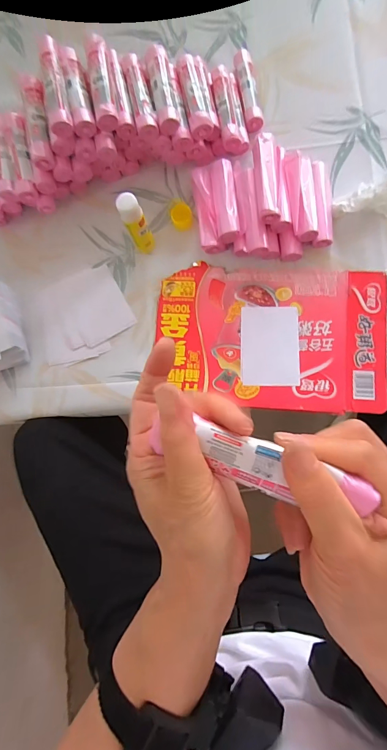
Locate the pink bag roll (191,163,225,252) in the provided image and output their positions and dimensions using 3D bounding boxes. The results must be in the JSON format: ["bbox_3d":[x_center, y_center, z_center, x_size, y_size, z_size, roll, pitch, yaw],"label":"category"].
[{"bbox_3d":[0.019,-0.242,0.529,0.031,0.034,0.126,-11,82,4],"label":"pink bag roll"}]

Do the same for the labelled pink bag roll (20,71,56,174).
[{"bbox_3d":[-0.211,-0.344,0.492,0.034,0.034,0.124,-11,81,5],"label":"labelled pink bag roll"}]

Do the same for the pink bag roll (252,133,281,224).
[{"bbox_3d":[0.098,-0.265,0.481,0.026,0.020,0.117,-5,82,6],"label":"pink bag roll"}]

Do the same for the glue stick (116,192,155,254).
[{"bbox_3d":[-0.077,-0.206,0.498,0.028,0.105,0.031,-24,81,2],"label":"glue stick"}]

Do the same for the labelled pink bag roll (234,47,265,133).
[{"bbox_3d":[0.083,-0.432,0.547,0.027,0.023,0.134,-9,82,5],"label":"labelled pink bag roll"}]

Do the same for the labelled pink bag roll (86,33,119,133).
[{"bbox_3d":[-0.121,-0.381,0.471,0.028,0.030,0.114,-10,81,5],"label":"labelled pink bag roll"}]

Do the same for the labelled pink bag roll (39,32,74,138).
[{"bbox_3d":[-0.178,-0.371,0.460,0.029,0.029,0.116,-11,81,5],"label":"labelled pink bag roll"}]

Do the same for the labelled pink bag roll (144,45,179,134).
[{"bbox_3d":[-0.042,-0.386,0.488,0.028,0.022,0.122,-12,81,5],"label":"labelled pink bag roll"}]

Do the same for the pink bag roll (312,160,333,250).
[{"bbox_3d":[0.185,-0.245,0.515,0.028,0.027,0.127,0,83,6],"label":"pink bag roll"}]

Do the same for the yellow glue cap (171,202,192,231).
[{"bbox_3d":[-0.018,-0.236,0.537,0.029,0.025,0.033,-4,83,5],"label":"yellow glue cap"}]

